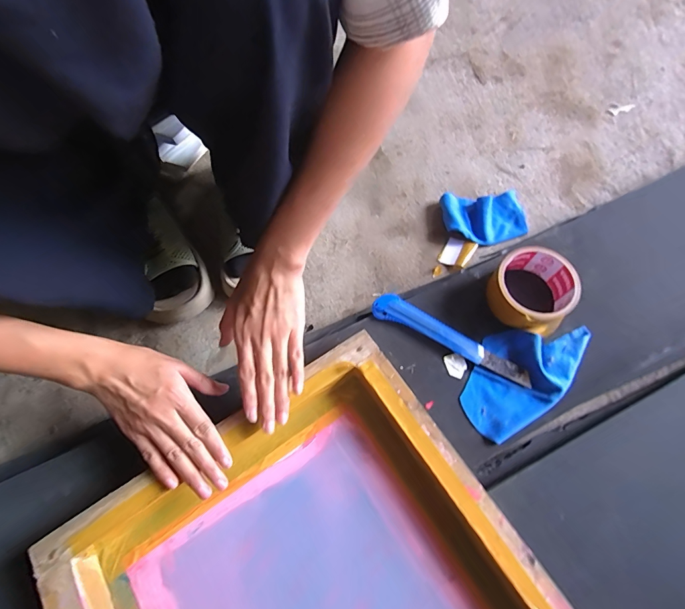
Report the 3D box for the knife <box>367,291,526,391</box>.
[{"bbox_3d":[0.124,0.037,0.425,0.186,0.012,0.030,25,70,11],"label":"knife"}]

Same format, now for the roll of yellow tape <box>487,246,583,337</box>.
[{"bbox_3d":[0.215,-0.015,0.421,0.089,0.045,0.090,0,67,1],"label":"roll of yellow tape"}]

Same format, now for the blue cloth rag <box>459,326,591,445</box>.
[{"bbox_3d":[0.198,0.073,0.407,0.089,0.024,0.162,35,72,15],"label":"blue cloth rag"}]

